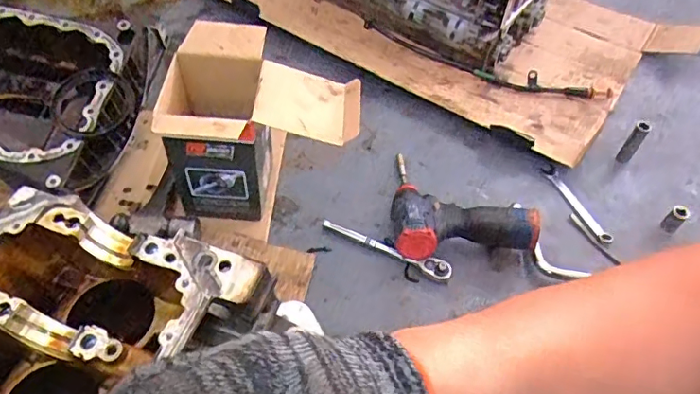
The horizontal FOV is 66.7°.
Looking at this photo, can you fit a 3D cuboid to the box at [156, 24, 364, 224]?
[{"bbox_3d":[-0.119,-0.088,0.744,0.247,0.217,0.197,-4,54,-7],"label":"box"}]

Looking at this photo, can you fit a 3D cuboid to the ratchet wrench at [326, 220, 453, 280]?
[{"bbox_3d":[0.052,0.070,0.758,0.194,0.027,0.022,24,55,13],"label":"ratchet wrench"}]

